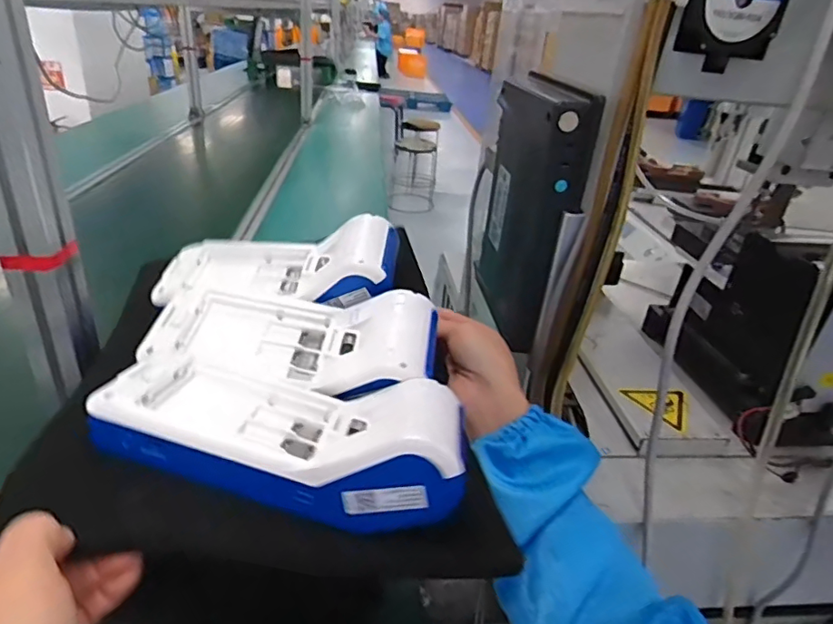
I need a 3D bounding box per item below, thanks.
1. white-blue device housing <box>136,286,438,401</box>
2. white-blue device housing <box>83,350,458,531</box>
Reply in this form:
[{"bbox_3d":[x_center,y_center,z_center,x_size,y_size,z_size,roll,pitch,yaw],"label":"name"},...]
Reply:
[{"bbox_3d":[-0.081,0.018,0.371,0.184,0.042,0.078,4,28,10],"label":"white-blue device housing"},{"bbox_3d":[-0.068,0.063,0.295,0.182,0.044,0.087,8,28,2],"label":"white-blue device housing"}]

